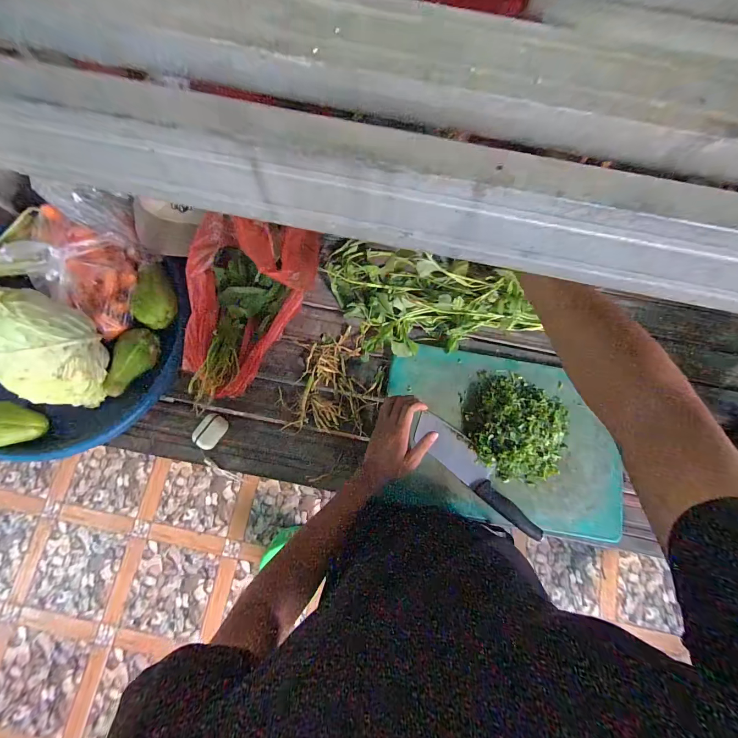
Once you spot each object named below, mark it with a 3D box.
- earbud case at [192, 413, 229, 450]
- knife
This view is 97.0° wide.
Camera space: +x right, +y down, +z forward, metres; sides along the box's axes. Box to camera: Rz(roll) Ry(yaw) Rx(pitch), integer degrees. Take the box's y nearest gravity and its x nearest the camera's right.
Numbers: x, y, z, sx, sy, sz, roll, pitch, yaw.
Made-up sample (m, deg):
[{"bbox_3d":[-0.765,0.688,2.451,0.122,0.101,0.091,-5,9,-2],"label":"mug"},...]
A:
[{"bbox_3d":[-0.287,0.112,0.594,0.046,0.016,0.064,30,81,5],"label":"earbud case"},{"bbox_3d":[0.193,0.191,0.588,0.063,0.012,0.275,-42,80,-7],"label":"knife"}]

